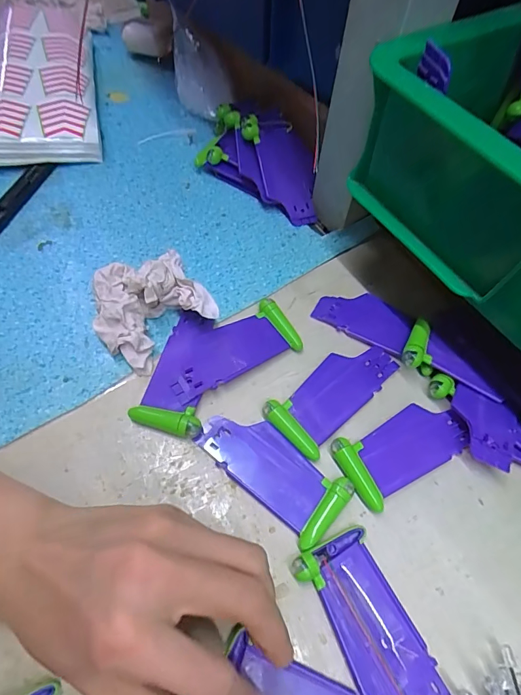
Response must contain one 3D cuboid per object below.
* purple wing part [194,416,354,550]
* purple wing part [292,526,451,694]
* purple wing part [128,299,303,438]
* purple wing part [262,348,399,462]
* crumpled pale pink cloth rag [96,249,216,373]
[{"bbox_3d":[0.006,0.067,0.240,0.087,0.007,0.038,38,65,19],"label":"purple wing part"},{"bbox_3d":[0.054,0.138,0.204,0.040,0.008,0.087,-22,62,-14],"label":"purple wing part"},{"bbox_3d":[-0.034,0.005,0.273,0.114,0.013,0.066,-39,68,-22],"label":"purple wing part"},{"bbox_3d":[0.047,0.026,0.266,0.041,0.007,0.089,40,66,20],"label":"purple wing part"},{"bbox_3d":[-0.074,-0.026,0.273,0.067,0.038,0.063,-32,65,-19],"label":"crumpled pale pink cloth rag"}]

